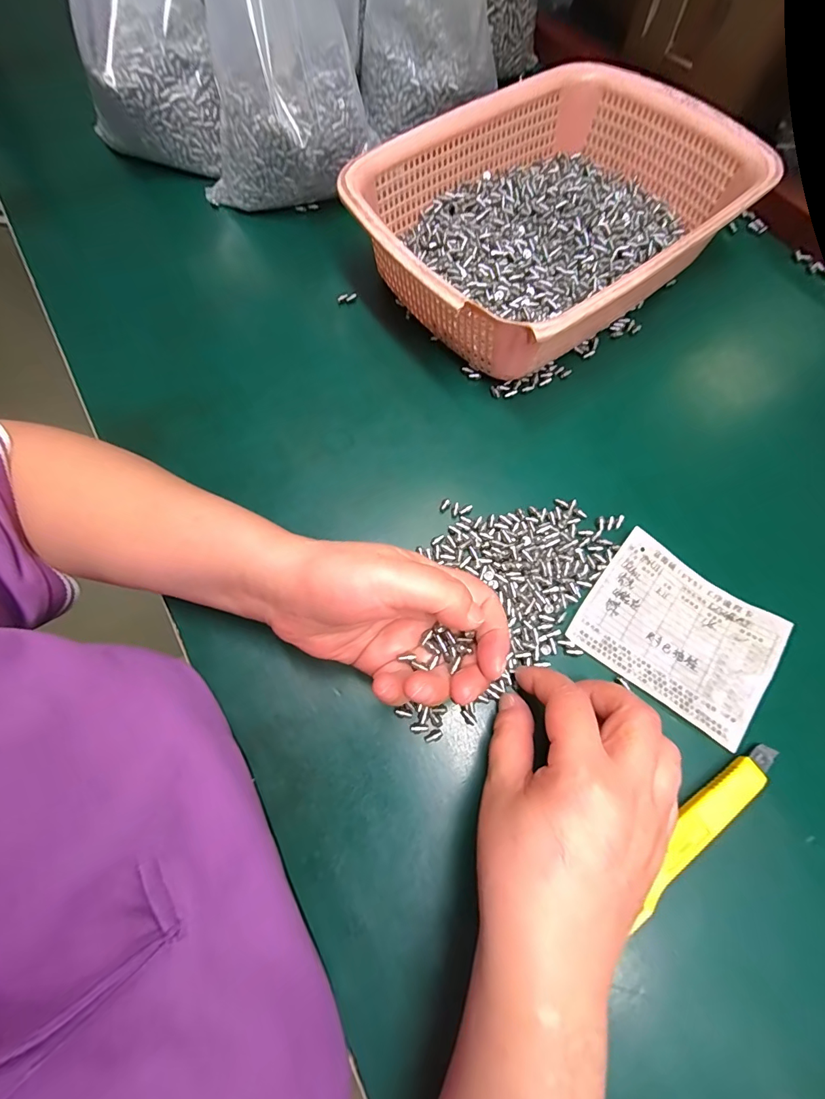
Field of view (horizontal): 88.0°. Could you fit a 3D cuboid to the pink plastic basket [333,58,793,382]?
[{"bbox_3d":[0.107,-0.264,0.344,0.295,0.075,0.219,-39,74,-13],"label":"pink plastic basket"}]

